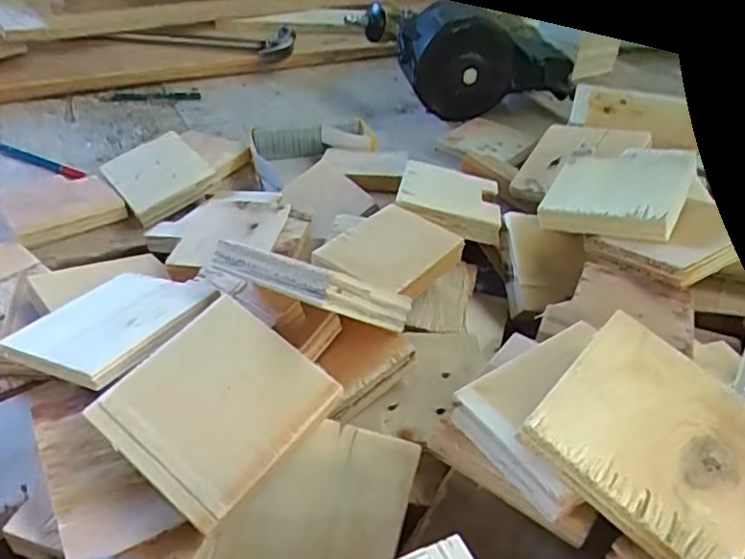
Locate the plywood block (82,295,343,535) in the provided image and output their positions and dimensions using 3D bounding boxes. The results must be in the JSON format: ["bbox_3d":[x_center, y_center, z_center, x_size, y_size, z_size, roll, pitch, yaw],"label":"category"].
[{"bbox_3d":[-0.075,0.059,0.289,0.084,0.007,0.089,37,61,15],"label":"plywood block"}]

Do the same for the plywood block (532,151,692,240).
[{"bbox_3d":[0.181,-0.066,0.445,0.092,0.018,0.081,12,55,36],"label":"plywood block"}]

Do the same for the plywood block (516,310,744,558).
[{"bbox_3d":[0.121,0.066,0.254,0.088,0.011,0.085,40,56,19],"label":"plywood block"}]

